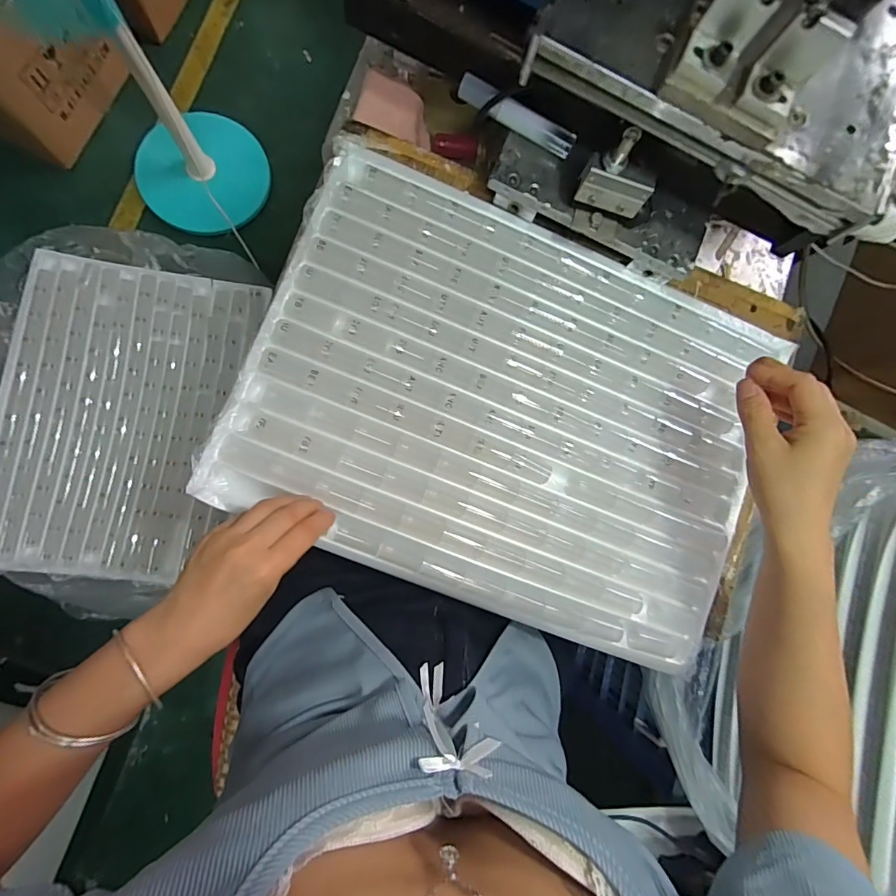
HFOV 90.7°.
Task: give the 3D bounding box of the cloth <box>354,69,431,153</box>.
[{"bbox_3d":[-0.053,-0.351,0.464,0.076,0.025,0.059,13,84,-6],"label":"cloth"}]

